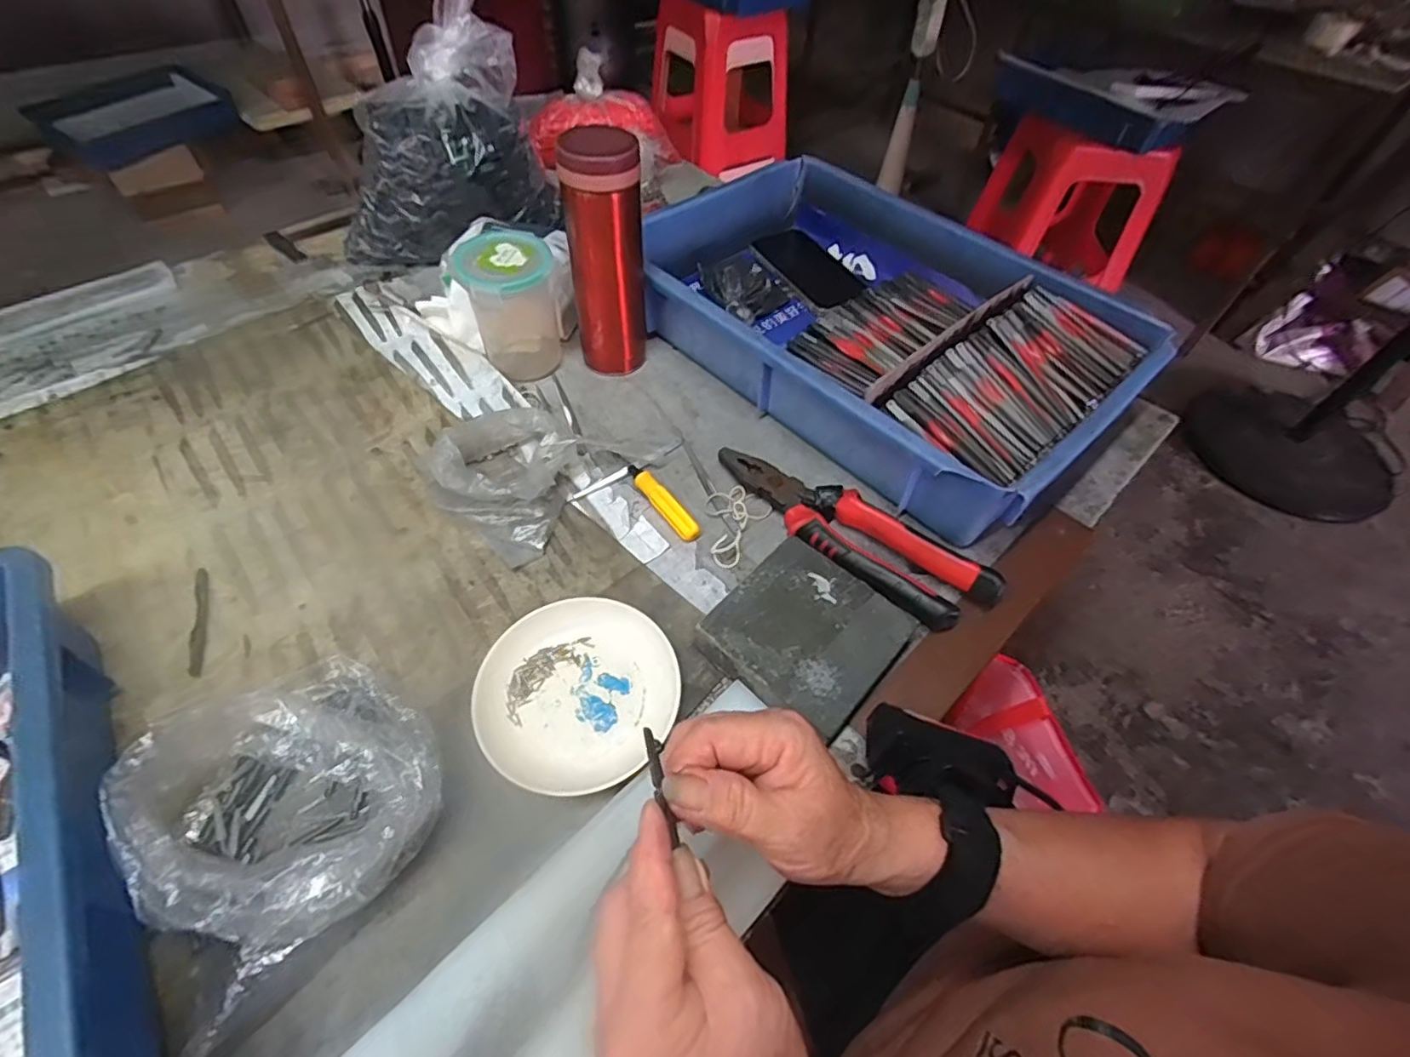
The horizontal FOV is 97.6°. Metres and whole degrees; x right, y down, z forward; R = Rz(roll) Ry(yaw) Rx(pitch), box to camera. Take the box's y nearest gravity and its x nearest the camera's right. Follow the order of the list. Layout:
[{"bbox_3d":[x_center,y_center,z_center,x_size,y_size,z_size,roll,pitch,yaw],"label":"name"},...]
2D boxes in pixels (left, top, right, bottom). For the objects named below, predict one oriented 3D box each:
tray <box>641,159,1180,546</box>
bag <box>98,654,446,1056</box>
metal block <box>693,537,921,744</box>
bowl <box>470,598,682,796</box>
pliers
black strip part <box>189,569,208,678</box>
[{"bbox_3d":[0.152,-0.191,0.568,0.289,0.081,0.423,-36,63,-26],"label":"tray"},{"bbox_3d":[-0.209,0.136,0.312,0.130,0.065,0.142,-34,62,-25],"label":"bag"},{"bbox_3d":[0.066,0.068,0.400,0.102,0.030,0.112,38,60,22],"label":"metal block"},{"bbox_3d":[-0.076,0.099,0.375,0.116,0.021,0.112,2,53,-2],"label":"bowl"},{"bbox_3d":[0.102,-0.002,0.455,0.222,0.024,0.057,35,59,20],"label":"pliers"},{"bbox_3d":[-0.328,0.059,0.398,0.009,0.004,0.083,-17,56,-16],"label":"black strip part"}]

